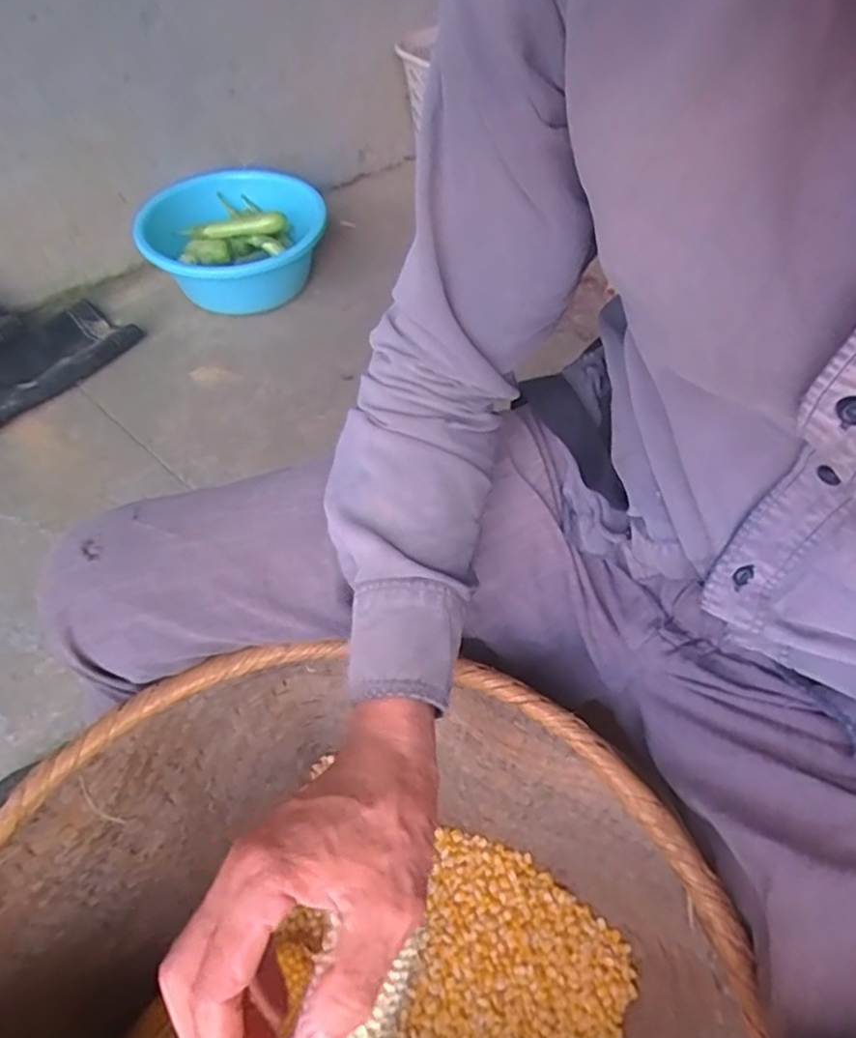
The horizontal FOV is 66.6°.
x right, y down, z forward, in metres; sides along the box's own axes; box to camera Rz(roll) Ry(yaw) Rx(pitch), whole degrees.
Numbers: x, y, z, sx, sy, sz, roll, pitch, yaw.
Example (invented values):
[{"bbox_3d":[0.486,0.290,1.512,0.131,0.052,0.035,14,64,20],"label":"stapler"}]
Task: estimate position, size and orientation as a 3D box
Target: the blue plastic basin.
[{"bbox_3d":[-0.374,-0.552,1.295,0.347,0.130,0.344,0,55,-1],"label":"blue plastic basin"}]

